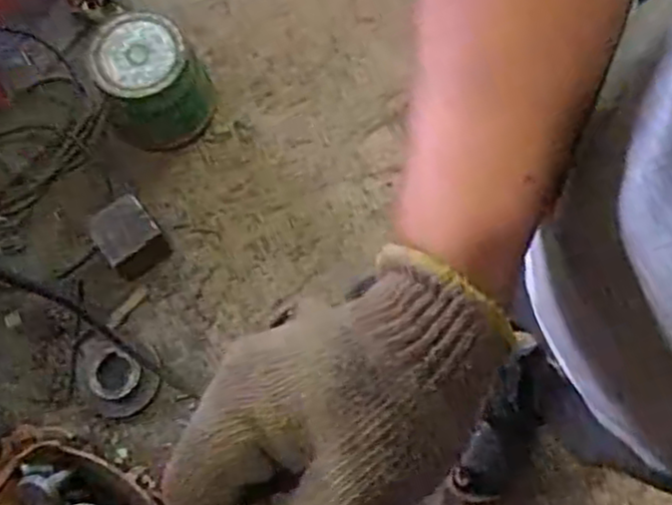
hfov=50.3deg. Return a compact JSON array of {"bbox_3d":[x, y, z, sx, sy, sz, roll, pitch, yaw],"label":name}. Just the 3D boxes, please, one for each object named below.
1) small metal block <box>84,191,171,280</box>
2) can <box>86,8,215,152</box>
[{"bbox_3d":[-0.358,-0.026,1.237,0.102,0.098,0.110,-36,75,-10],"label":"small metal block"},{"bbox_3d":[-0.334,-0.303,1.295,0.191,0.205,0.167,-6,72,-1],"label":"can"}]

